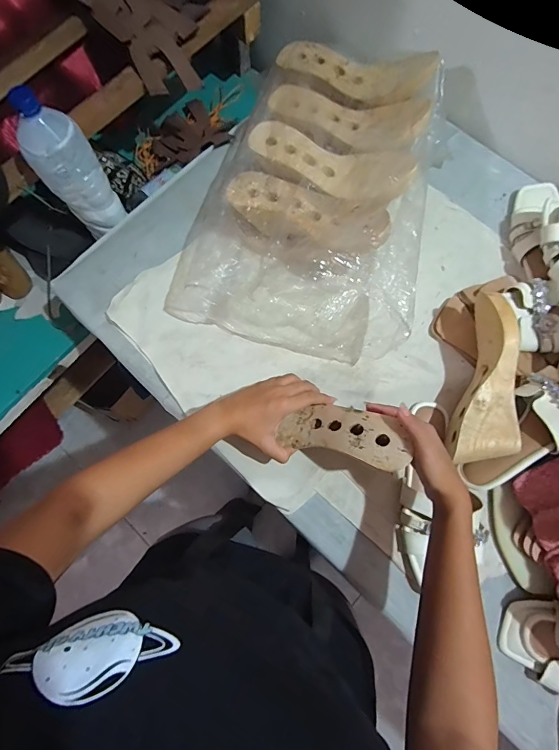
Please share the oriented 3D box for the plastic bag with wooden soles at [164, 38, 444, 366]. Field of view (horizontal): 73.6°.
[{"bbox_3d":[0.041,-0.270,0.547,0.346,0.150,0.441,13,76,4],"label":"plastic bag with wooden soles"}]

